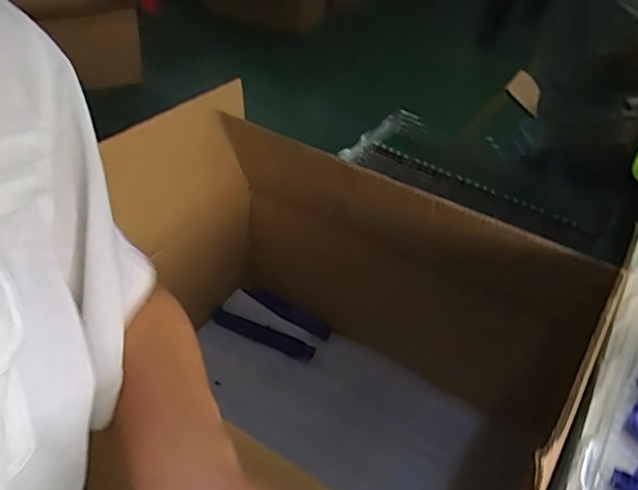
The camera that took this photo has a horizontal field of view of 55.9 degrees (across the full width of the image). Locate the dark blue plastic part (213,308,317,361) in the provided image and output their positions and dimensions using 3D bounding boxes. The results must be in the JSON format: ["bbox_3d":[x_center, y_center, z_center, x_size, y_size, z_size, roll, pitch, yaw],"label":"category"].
[{"bbox_3d":[-0.089,0.144,0.954,0.173,0.010,0.033,17,61,16],"label":"dark blue plastic part"}]

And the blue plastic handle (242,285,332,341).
[{"bbox_3d":[-0.052,0.108,0.980,0.159,0.006,0.027,27,66,15],"label":"blue plastic handle"}]

